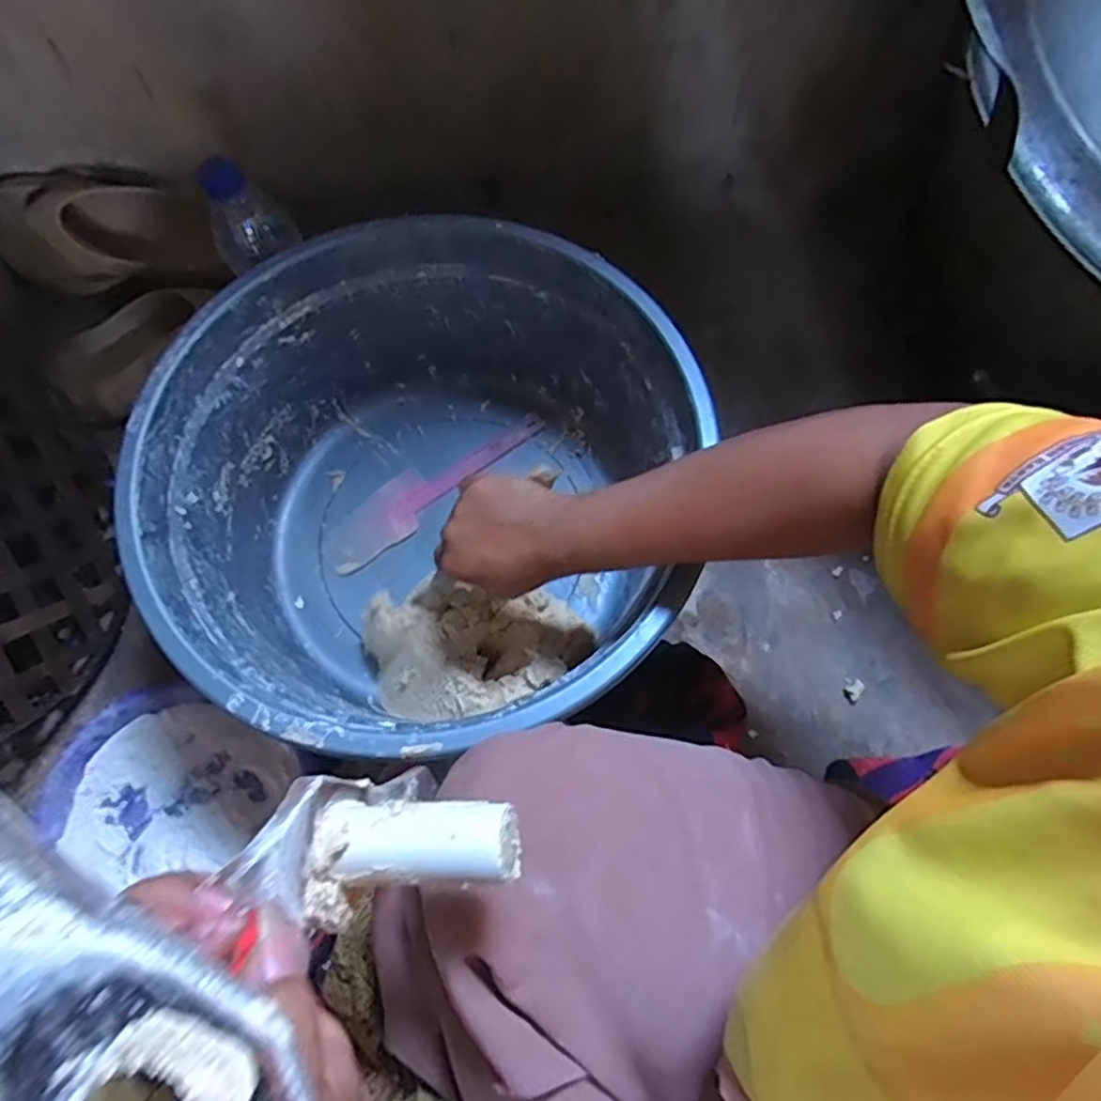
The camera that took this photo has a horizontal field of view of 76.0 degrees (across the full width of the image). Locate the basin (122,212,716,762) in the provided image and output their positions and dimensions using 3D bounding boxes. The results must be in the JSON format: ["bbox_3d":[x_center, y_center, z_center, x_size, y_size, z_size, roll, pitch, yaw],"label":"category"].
[{"bbox_3d":[-0.098,-0.042,0.570,0.382,0.183,0.389,-1,71,2],"label":"basin"}]

